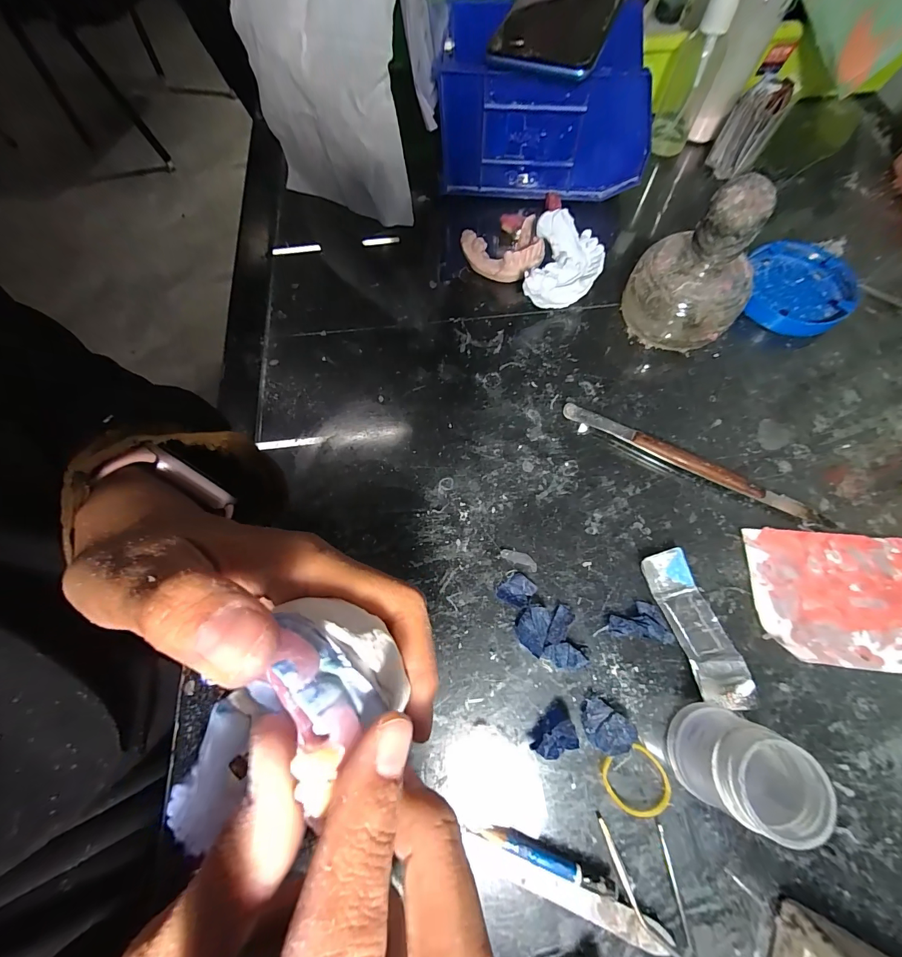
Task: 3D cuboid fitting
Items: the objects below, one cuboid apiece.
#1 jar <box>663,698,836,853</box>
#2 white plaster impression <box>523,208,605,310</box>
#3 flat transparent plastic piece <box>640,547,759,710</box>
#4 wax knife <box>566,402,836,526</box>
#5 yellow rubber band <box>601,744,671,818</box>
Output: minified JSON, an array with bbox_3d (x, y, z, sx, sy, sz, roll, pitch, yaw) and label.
[{"bbox_3d":[0.134,0.134,0.179,0.043,0.053,0.041,27,73,12],"label":"jar"},{"bbox_3d":[0.085,-0.158,0.294,0.051,0.040,0.066,12,71,7],"label":"white plaster impression"},{"bbox_3d":[0.138,0.084,0.220,0.027,0.010,0.085,-17,70,-4],"label":"flat transparent plastic piece"},{"bbox_3d":[0.154,-0.011,0.253,0.169,0.011,0.010,28,73,12],"label":"wax knife"},{"bbox_3d":[0.094,0.155,0.198,0.030,0.004,0.029,-1,70,2],"label":"yellow rubber band"}]

